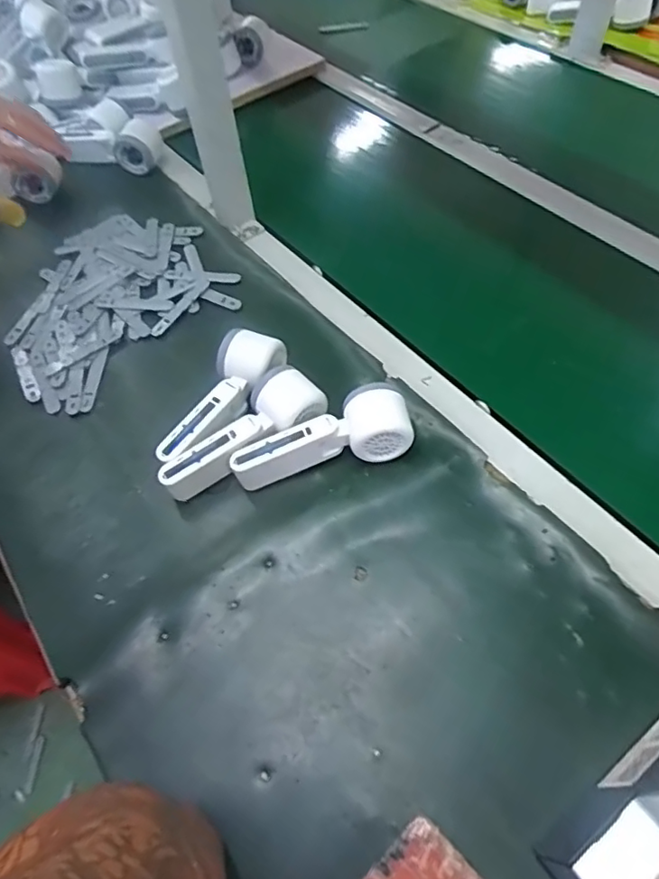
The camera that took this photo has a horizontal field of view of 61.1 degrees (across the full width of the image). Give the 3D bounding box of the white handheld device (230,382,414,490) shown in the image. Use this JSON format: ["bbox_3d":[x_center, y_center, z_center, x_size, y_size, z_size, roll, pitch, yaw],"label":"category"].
[{"bbox_3d":[-0.009,-0.005,0.520,0.167,0.052,0.060,-10,57,-4],"label":"white handheld device"}]

